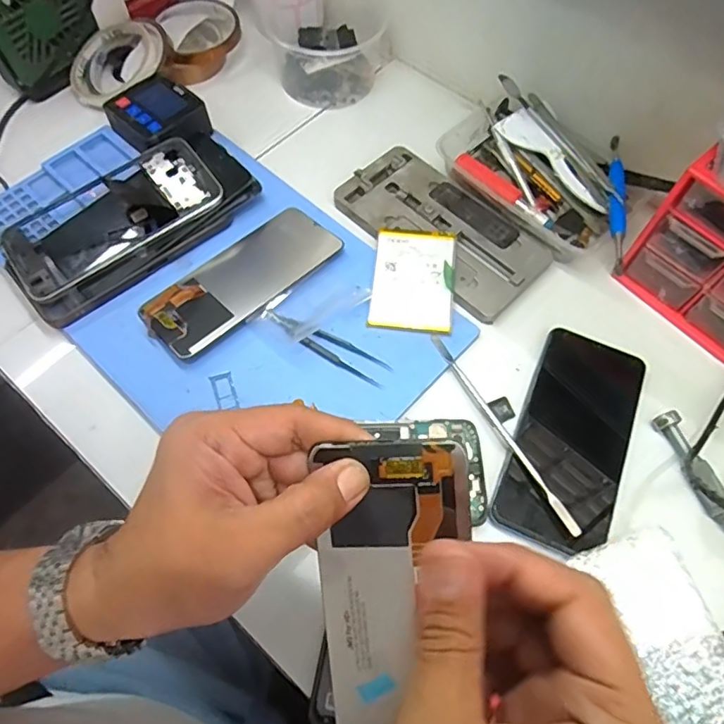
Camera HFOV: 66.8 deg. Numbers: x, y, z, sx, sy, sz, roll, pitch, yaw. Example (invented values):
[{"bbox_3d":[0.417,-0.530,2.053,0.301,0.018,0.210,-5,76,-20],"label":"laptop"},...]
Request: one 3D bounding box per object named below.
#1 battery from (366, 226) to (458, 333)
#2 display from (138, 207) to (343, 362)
[{"bbox_3d":[0.041,-0.068,0.434,0.063,0.010,0.090,7,68,2],"label":"battery"},{"bbox_3d":[-0.095,-0.067,0.432,0.157,0.009,0.069,-40,63,-21],"label":"display"}]

